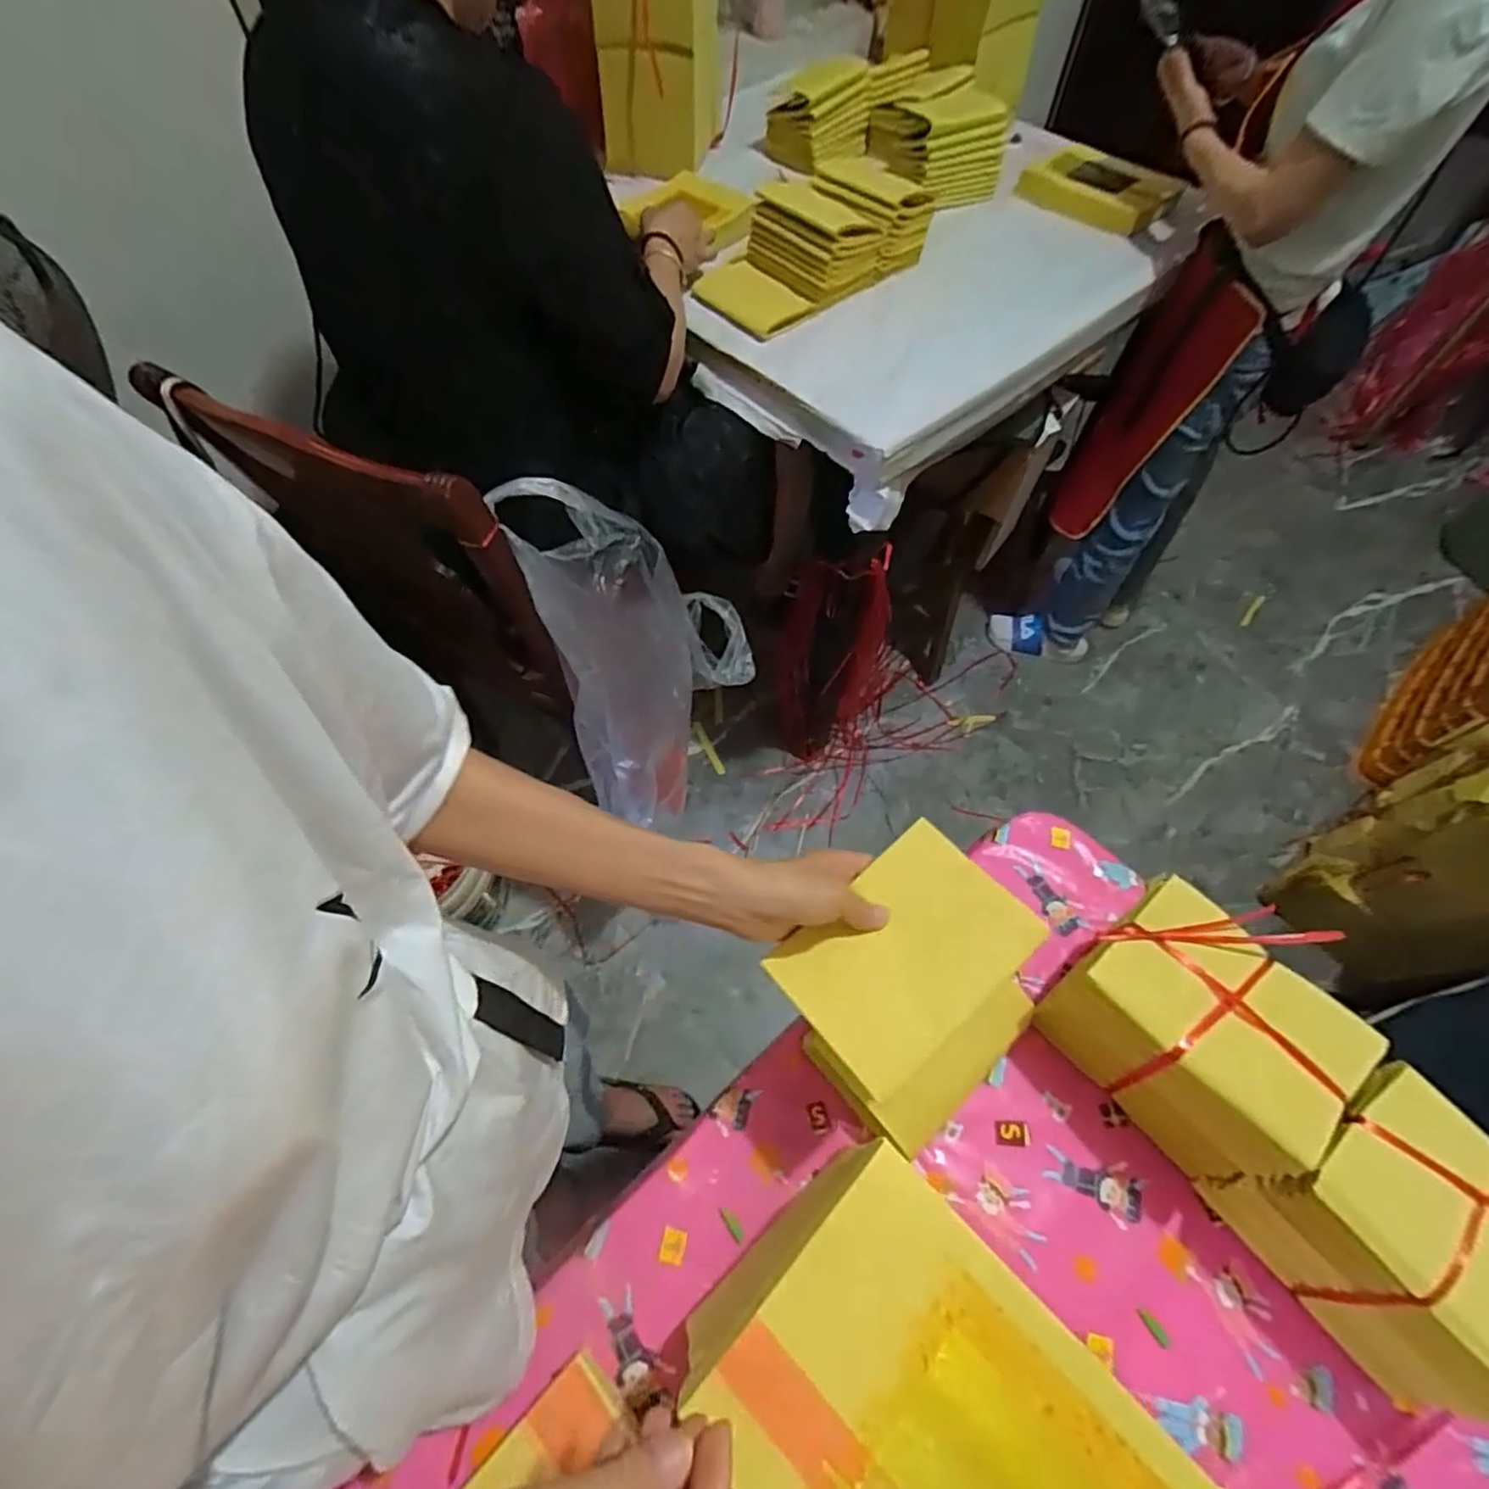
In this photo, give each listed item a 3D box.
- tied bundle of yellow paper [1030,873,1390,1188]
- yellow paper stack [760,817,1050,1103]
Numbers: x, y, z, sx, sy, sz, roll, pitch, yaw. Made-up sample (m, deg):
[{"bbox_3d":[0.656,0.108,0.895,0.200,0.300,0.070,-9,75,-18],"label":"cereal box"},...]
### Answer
[{"bbox_3d":[0.344,0.221,0.534,0.120,0.149,0.167,-38,67,-20],"label":"tied bundle of yellow paper"},{"bbox_3d":[0.108,0.142,0.462,0.157,0.011,0.112,-41,75,-7],"label":"yellow paper stack"}]

